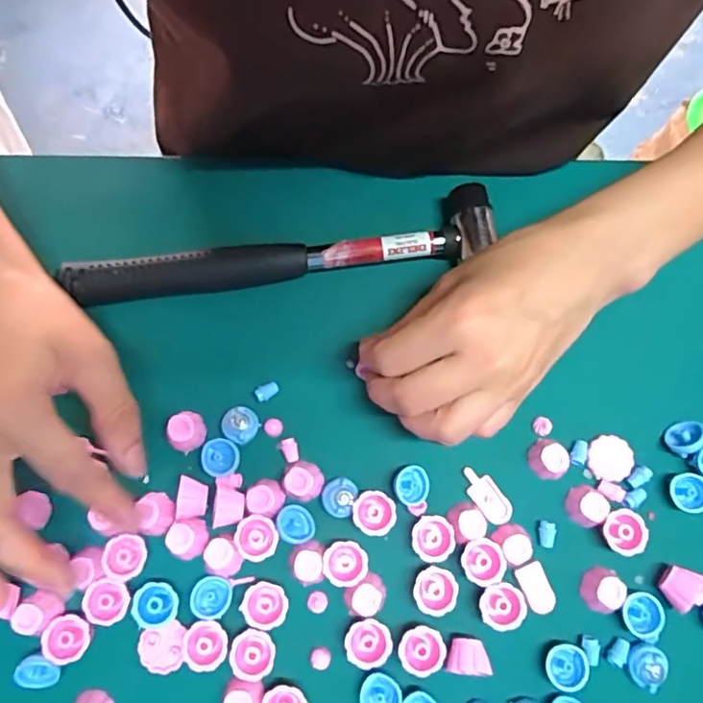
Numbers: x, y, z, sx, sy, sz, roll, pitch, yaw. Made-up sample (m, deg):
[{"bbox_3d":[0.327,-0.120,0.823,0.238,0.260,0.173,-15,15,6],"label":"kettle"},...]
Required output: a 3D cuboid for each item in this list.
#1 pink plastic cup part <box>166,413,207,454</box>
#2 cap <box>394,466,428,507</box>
[{"bbox_3d":[-0.085,0.040,0.296,0.017,0.014,0.020,30,74,8],"label":"pink plastic cup part"},{"bbox_3d":[0.031,0.068,0.293,0.018,0.008,0.019,0,72,-1],"label":"cap"}]

